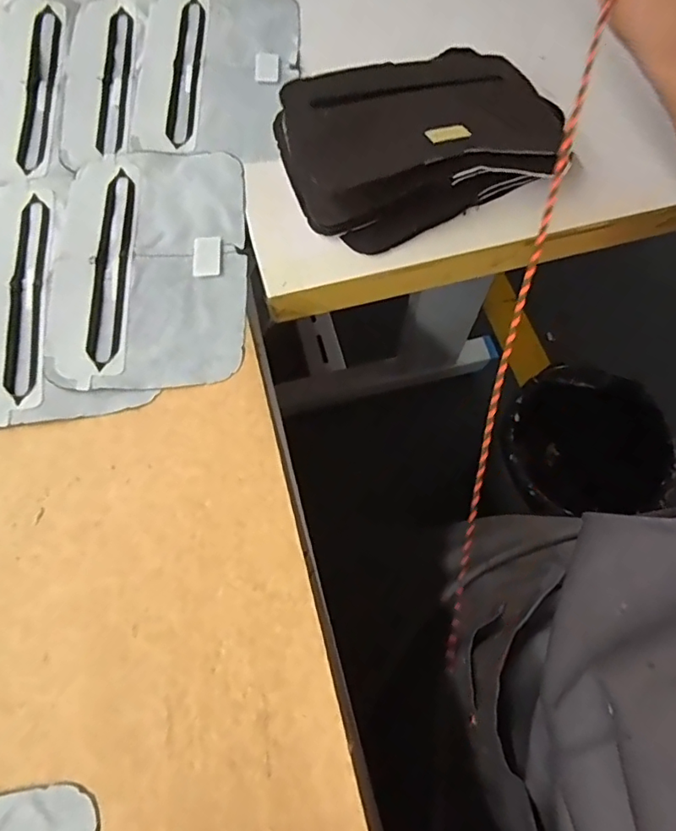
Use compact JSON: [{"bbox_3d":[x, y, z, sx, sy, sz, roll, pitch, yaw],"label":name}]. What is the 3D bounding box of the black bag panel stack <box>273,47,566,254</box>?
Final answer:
[{"bbox_3d":[0.064,-0.215,0.384,0.205,0.047,0.148,-20,72,-8],"label":"black bag panel stack"}]

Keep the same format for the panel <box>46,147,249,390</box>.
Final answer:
[{"bbox_3d":[-0.132,-0.113,0.366,0.130,0.005,0.197,-5,70,-3],"label":"panel"}]

